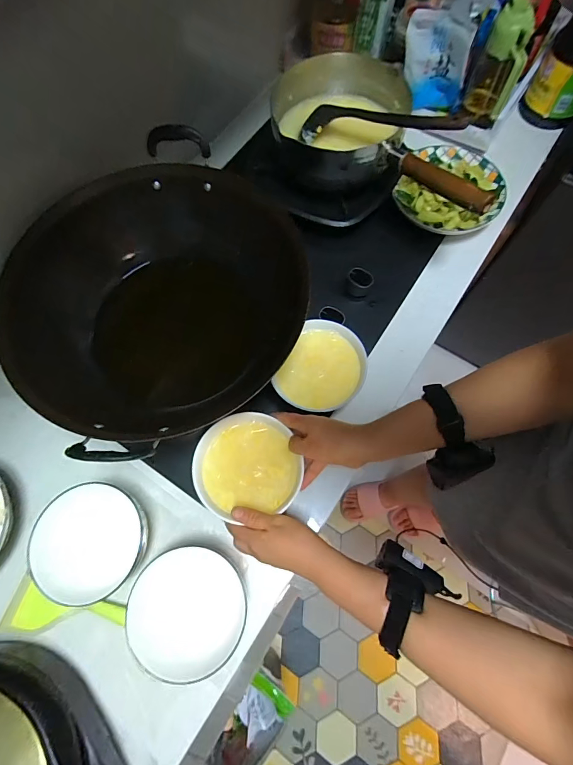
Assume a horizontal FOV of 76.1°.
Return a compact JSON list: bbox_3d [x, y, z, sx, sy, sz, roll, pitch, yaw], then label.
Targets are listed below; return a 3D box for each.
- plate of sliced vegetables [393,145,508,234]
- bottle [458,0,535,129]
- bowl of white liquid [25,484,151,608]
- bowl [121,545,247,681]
[{"bbox_3d":[0.302,-0.353,0.677,0.182,0.029,0.201,26,74,10],"label":"plate of sliced vegetables"},{"bbox_3d":[0.383,-0.565,0.670,0.072,0.189,0.082,20,73,8],"label":"bottle"},{"bbox_3d":[-0.262,0.209,0.488,0.128,0.061,0.147,-39,74,-11],"label":"bowl of white liquid"},{"bbox_3d":[-0.130,0.290,0.471,0.155,0.058,0.134,2,71,2],"label":"bowl"}]

